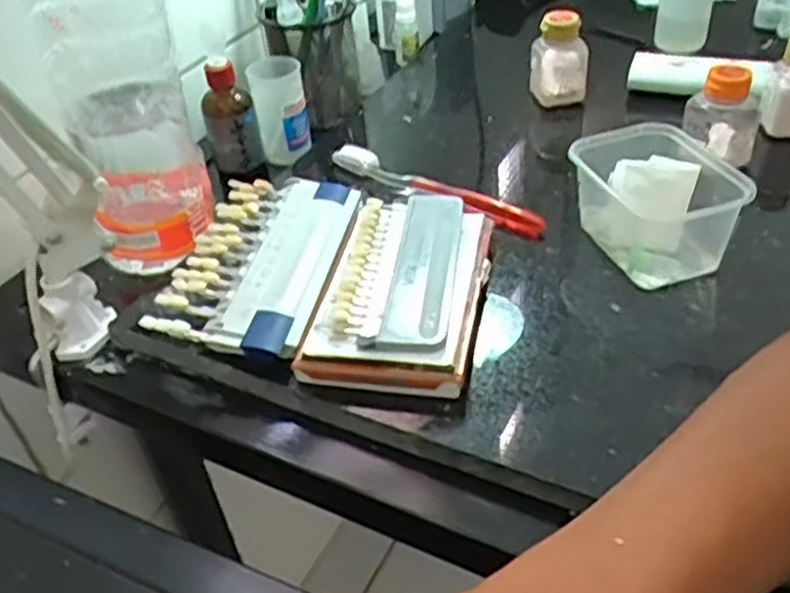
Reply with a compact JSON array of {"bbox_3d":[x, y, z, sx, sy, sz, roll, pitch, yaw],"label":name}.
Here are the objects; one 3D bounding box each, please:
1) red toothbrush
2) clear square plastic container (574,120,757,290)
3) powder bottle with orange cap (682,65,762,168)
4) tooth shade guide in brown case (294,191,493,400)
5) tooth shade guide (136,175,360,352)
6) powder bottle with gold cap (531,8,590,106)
[{"bbox_3d":[0.025,-0.083,0.572,0.189,0.015,0.019,24,48,30],"label":"red toothbrush"},{"bbox_3d":[0.164,-0.056,0.492,0.084,0.067,0.110,-9,40,-4],"label":"clear square plastic container"},{"bbox_3d":[0.242,-0.136,0.564,0.052,0.075,0.050,14,44,22],"label":"powder bottle with orange cap"},{"bbox_3d":[0.008,-0.012,0.471,0.092,0.026,0.159,5,41,13],"label":"tooth shade guide in brown case"},{"bbox_3d":[-0.087,-0.029,0.509,0.094,0.019,0.175,4,41,11],"label":"tooth shade guide"},{"bbox_3d":[0.144,-0.202,0.669,0.046,0.094,0.035,-2,40,4],"label":"powder bottle with gold cap"}]

